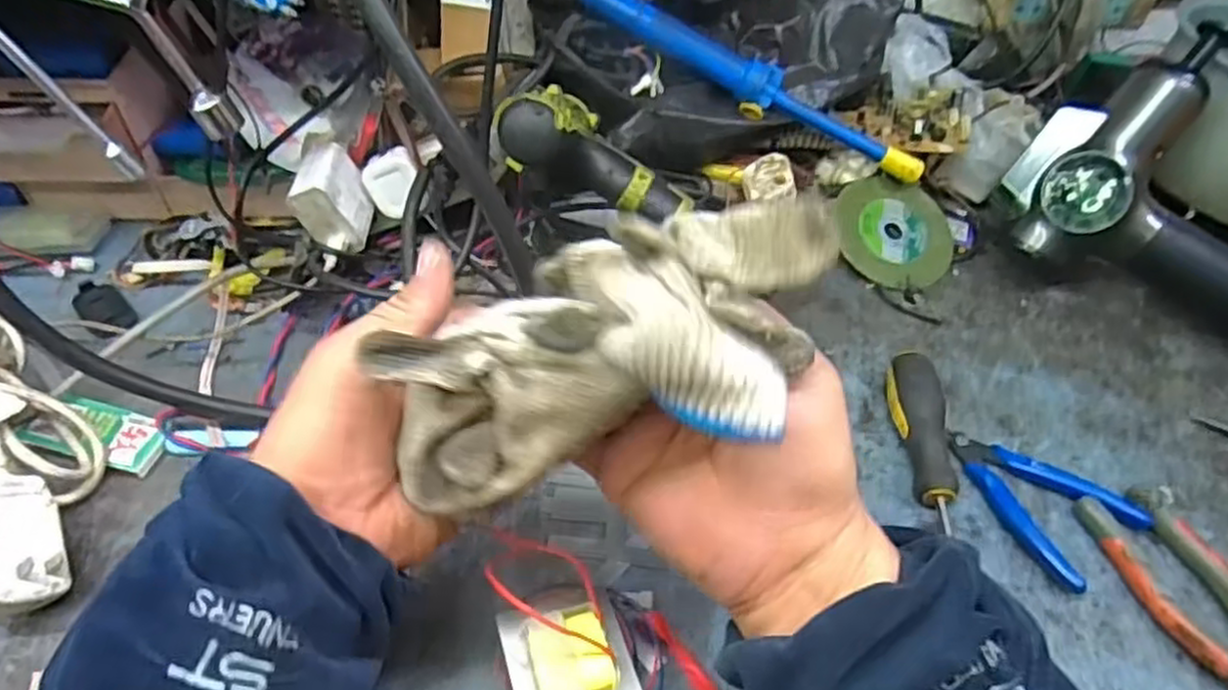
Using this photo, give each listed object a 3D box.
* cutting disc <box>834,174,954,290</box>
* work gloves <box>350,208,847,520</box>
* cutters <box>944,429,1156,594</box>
[{"bbox_3d":[0.230,-0.094,0.621,0.099,0.009,0.100,3,69,-9],"label":"cutting disc"},{"bbox_3d":[-0.002,0.003,0.270,0.166,0.066,0.079,-25,47,14],"label":"work gloves"},{"bbox_3d":[0.258,0.091,0.469,0.080,0.013,0.108,-27,55,-26],"label":"cutters"}]

